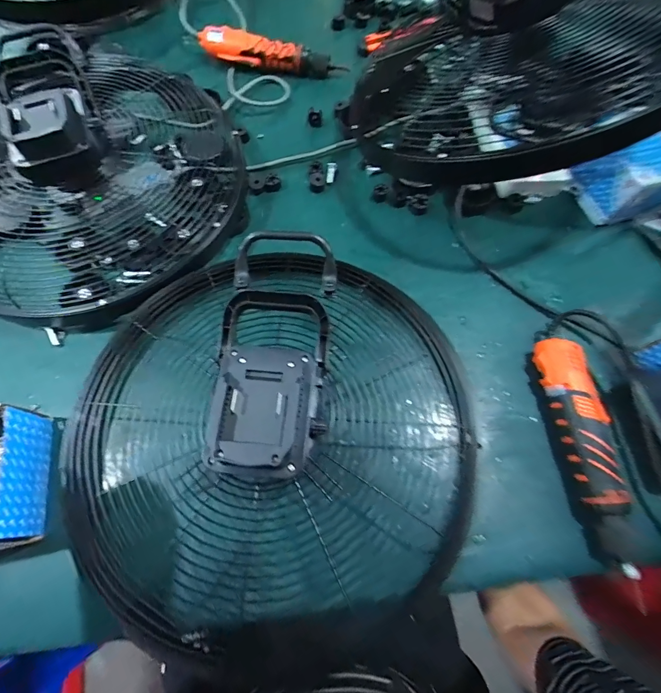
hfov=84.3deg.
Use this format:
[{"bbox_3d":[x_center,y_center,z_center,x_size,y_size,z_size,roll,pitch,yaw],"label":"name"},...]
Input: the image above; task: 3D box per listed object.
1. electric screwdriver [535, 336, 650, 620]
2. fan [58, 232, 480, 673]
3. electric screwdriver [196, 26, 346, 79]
[{"bbox_3d":[0.278,0.102,0.396,0.056,0.050,0.269,-2,69,-2],"label":"electric screwdriver"},{"bbox_3d":[-0.033,0.074,0.370,0.386,0.114,0.378,0,68,-1],"label":"fan"},{"bbox_3d":[-0.108,-0.531,0.659,0.267,0.040,0.044,15,69,5],"label":"electric screwdriver"}]

